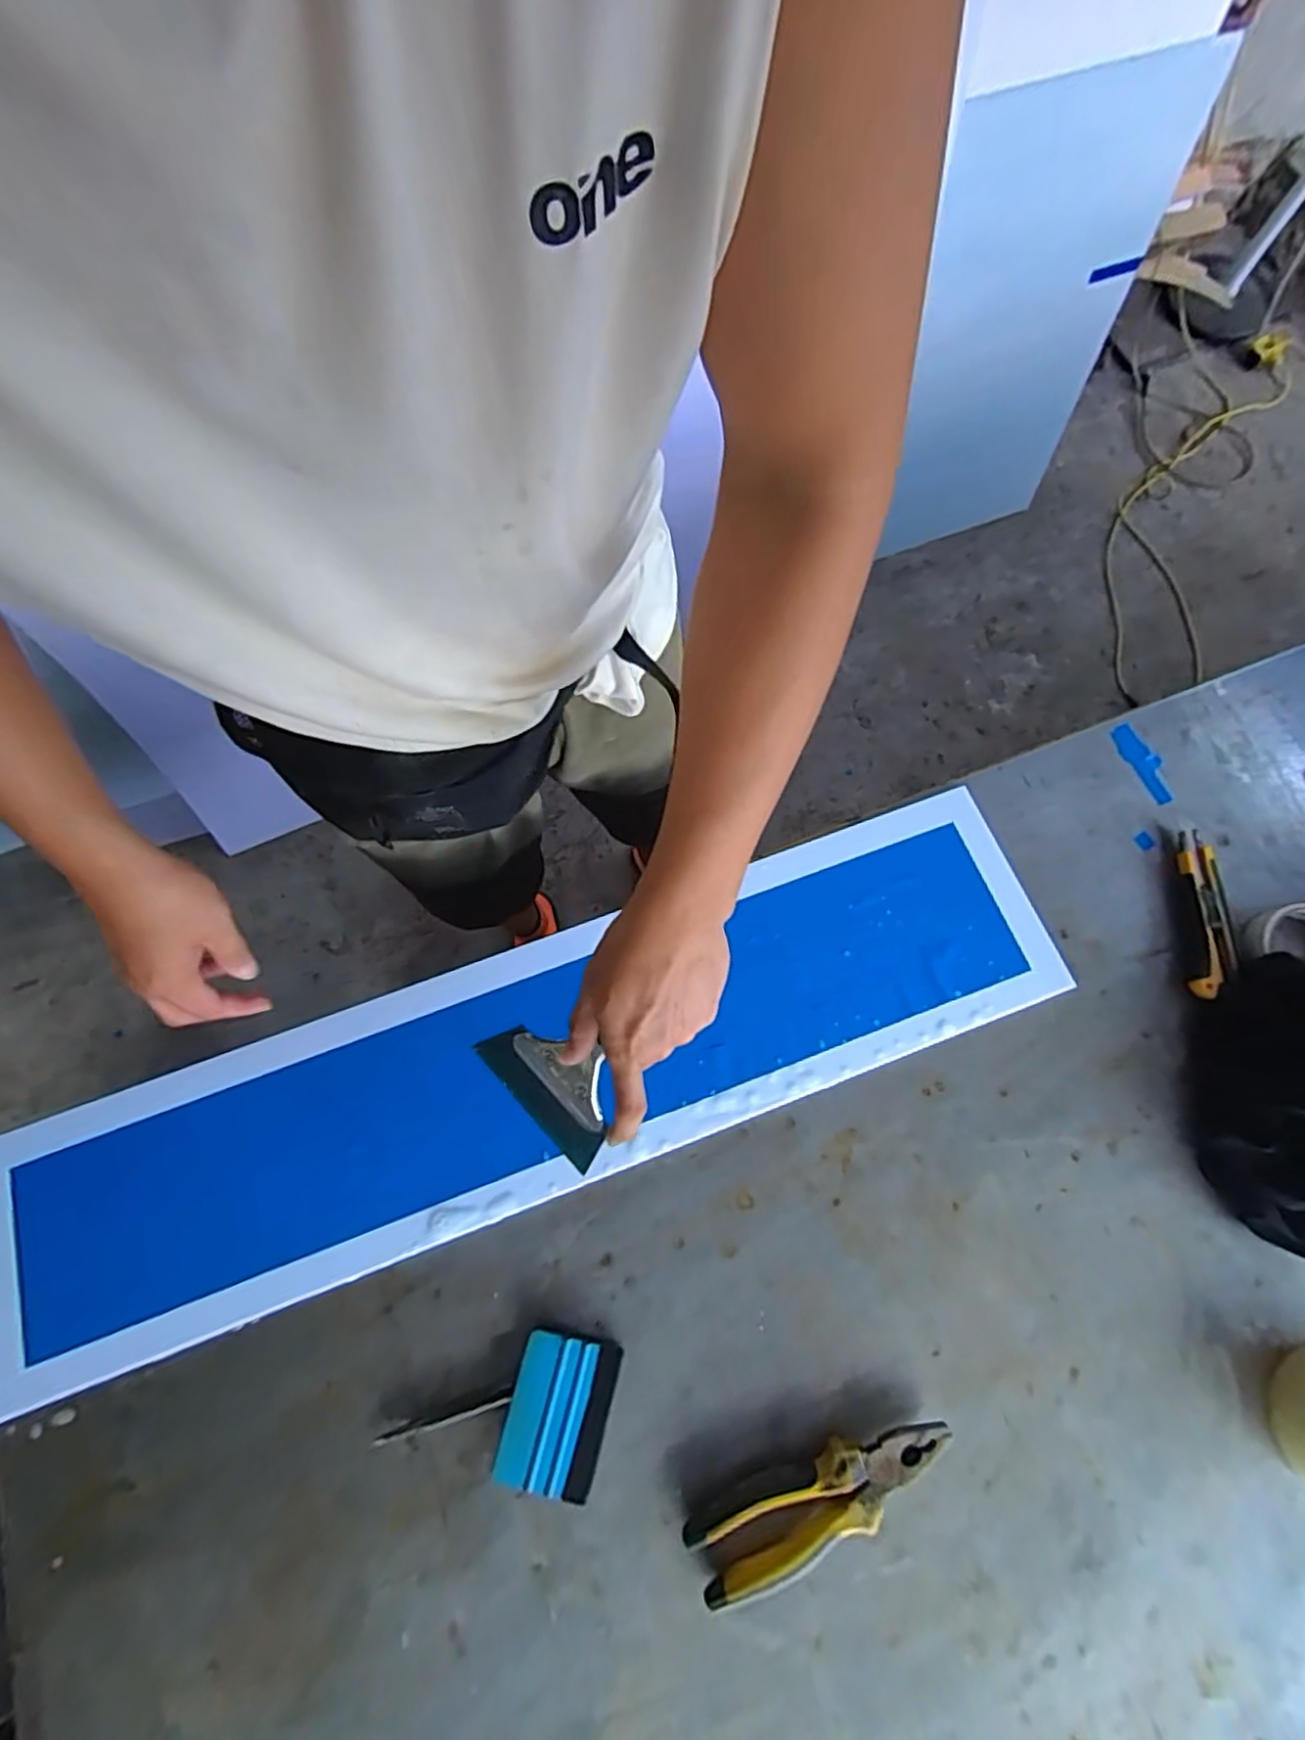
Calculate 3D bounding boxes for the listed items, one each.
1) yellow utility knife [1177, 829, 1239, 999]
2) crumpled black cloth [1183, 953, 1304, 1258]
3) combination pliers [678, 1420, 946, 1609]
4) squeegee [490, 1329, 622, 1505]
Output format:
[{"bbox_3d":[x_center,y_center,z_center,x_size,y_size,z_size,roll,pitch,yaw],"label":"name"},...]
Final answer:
[{"bbox_3d":[0.483,0.036,0.604,0.031,0.021,0.148,7,72,3],"label":"yellow utility knife"},{"bbox_3d":[0.521,0.180,0.532,0.157,0.078,0.221,12,72,4],"label":"crumpled black cloth"},{"bbox_3d":[0.117,0.432,0.476,0.188,0.025,0.053,-23,73,-7],"label":"combination pliers"},{"bbox_3d":[-0.069,0.392,0.498,0.072,0.017,0.097,14,72,5],"label":"squeegee"}]

